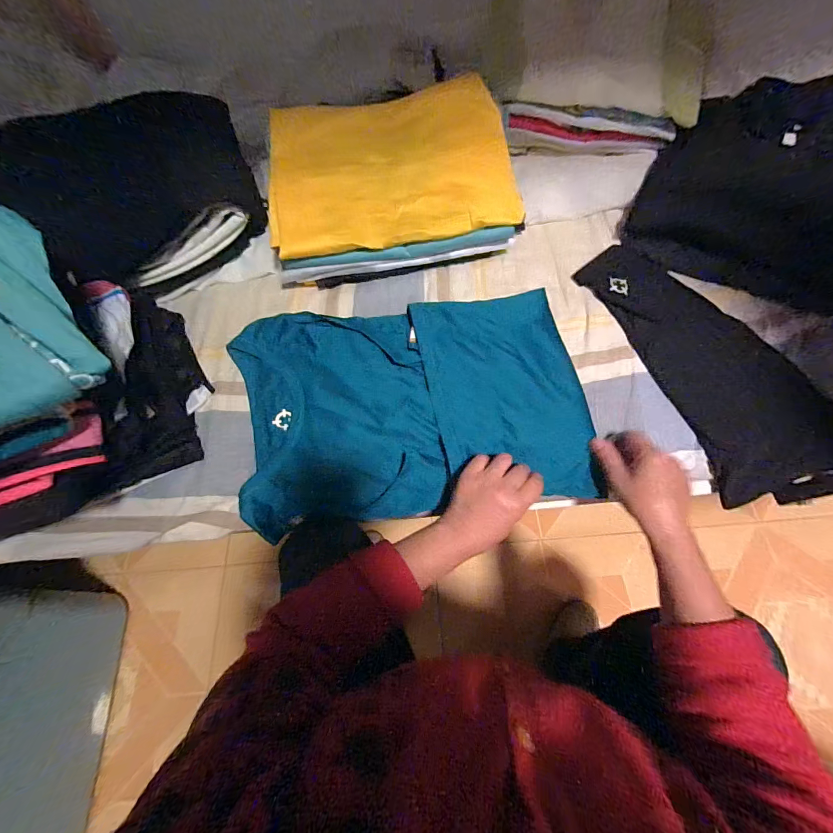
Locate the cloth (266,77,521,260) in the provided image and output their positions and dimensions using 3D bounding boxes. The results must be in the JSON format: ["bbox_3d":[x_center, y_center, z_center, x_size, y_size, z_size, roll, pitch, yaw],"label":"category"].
[{"bbox_3d":[-0.039,-0.351,0.506,0.340,0.028,0.207,-10,91,-1],"label":"cloth"}]

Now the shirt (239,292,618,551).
[{"bbox_3d":[-0.009,-0.019,0.475,0.434,0.071,0.285,-8,65,0],"label":"shirt"}]

